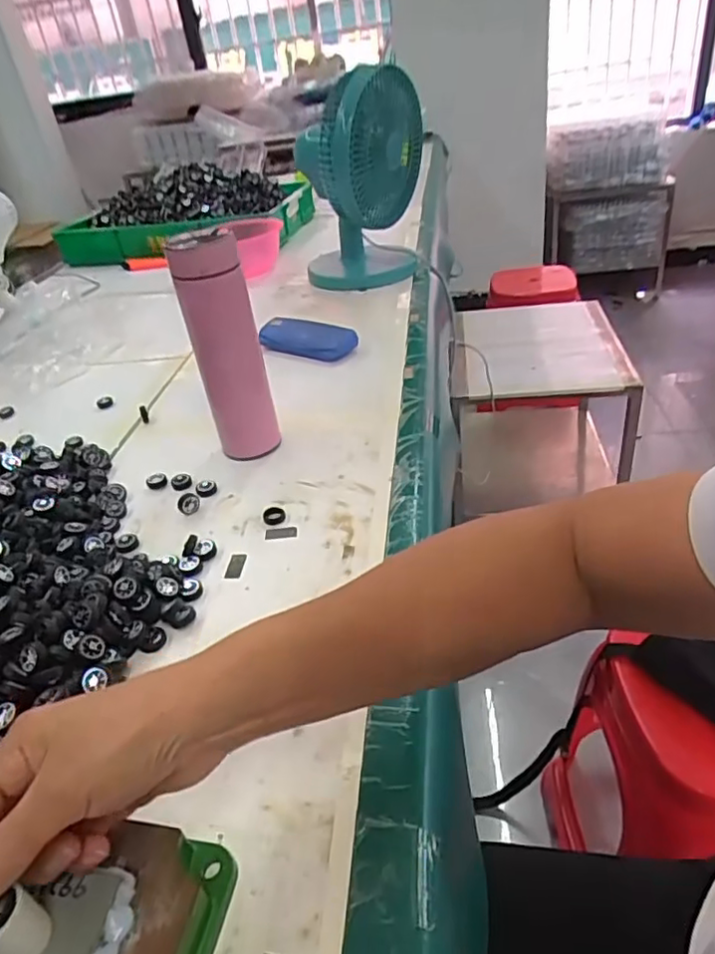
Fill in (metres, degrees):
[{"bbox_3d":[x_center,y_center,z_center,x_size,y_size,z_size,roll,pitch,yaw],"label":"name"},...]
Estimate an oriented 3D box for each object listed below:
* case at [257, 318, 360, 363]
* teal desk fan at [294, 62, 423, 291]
[{"bbox_3d":[-0.075,-0.188,0.848,0.148,0.039,0.048,14,41,28],"label":"case"},{"bbox_3d":[0.005,-0.488,1.040,0.191,0.305,0.253,-2,36,8],"label":"teal desk fan"}]

